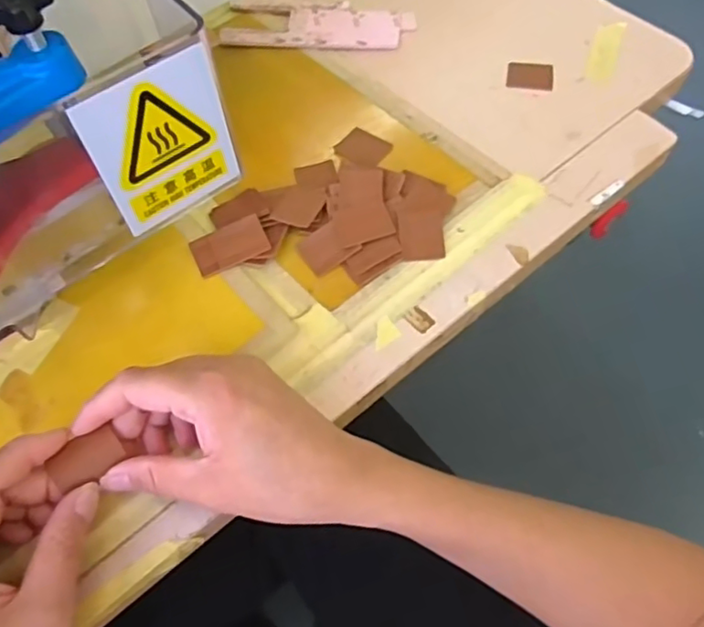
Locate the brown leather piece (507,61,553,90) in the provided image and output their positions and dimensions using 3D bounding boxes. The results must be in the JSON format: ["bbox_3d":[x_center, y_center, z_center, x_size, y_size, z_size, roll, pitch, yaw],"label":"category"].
[{"bbox_3d":[0.156,-0.208,0.530,0.039,0.004,0.033,6,60,6],"label":"brown leather piece"}]

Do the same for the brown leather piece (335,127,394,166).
[{"bbox_3d":[0.009,-0.135,0.495,0.039,0.005,0.032,33,67,20],"label":"brown leather piece"}]

